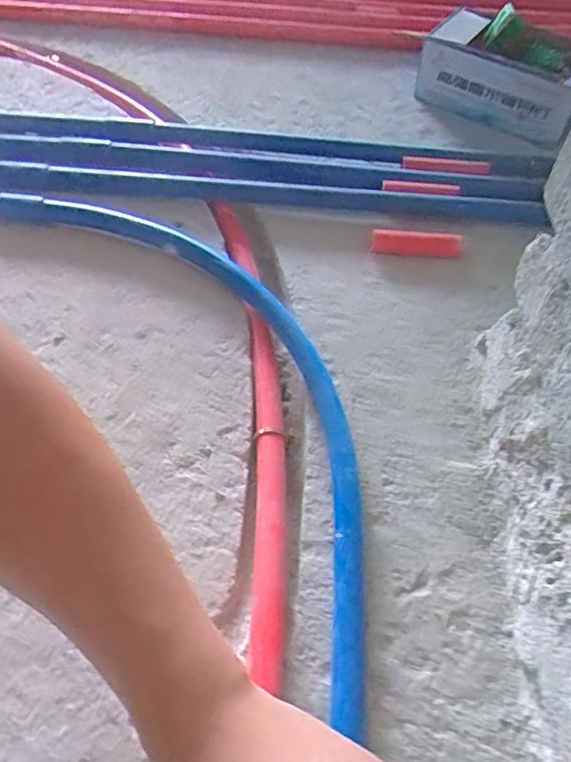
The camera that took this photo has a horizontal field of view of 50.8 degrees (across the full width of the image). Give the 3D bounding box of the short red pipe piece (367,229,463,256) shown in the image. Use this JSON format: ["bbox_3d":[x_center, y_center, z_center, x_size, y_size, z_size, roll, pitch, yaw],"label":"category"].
[{"bbox_3d":[0.123,-0.129,0.568,0.085,0.016,0.021,4,54,1],"label":"short red pipe piece"}]

